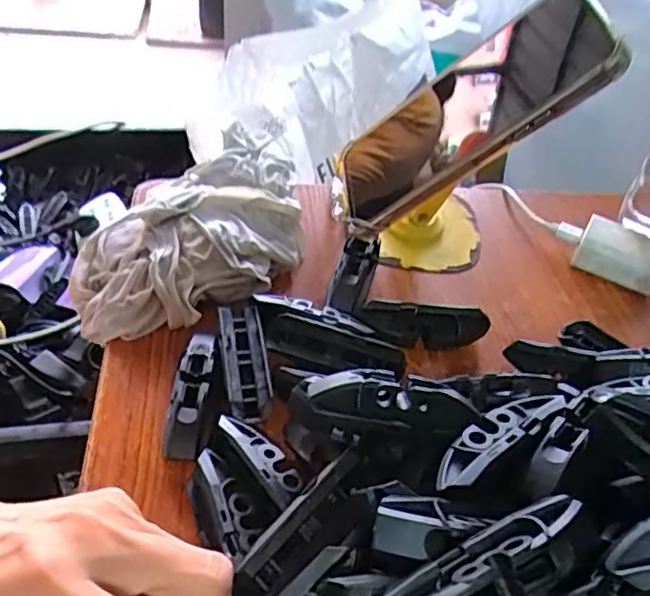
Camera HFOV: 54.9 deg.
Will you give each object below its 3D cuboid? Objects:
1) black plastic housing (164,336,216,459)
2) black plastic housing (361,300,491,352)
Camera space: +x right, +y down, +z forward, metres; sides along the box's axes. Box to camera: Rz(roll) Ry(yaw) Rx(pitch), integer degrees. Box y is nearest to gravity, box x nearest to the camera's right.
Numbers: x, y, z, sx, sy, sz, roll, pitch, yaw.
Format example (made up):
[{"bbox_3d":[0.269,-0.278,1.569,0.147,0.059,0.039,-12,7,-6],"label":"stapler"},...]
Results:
[{"bbox_3d":[-0.063,0.044,0.298,0.016,0.011,0.067,5,45,-3],"label":"black plastic housing"},{"bbox_3d":[0.056,0.015,0.346,0.070,0.017,0.020,3,45,-4],"label":"black plastic housing"}]

